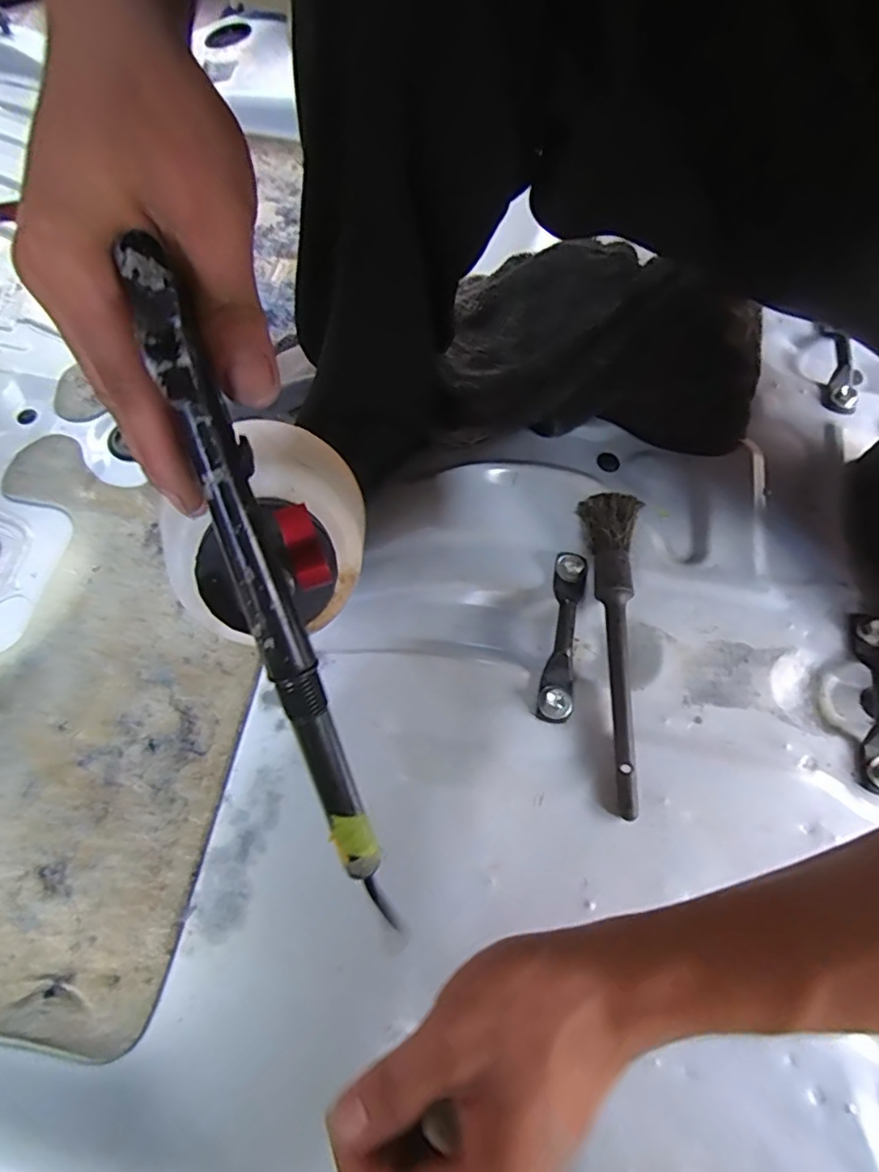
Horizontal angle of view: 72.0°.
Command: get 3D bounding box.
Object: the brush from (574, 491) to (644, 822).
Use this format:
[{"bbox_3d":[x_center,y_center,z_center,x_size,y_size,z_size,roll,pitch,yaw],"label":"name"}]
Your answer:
[{"bbox_3d":[0.115,0.039,0.408,0.036,0.039,0.214,5,64,0],"label":"brush"}]

